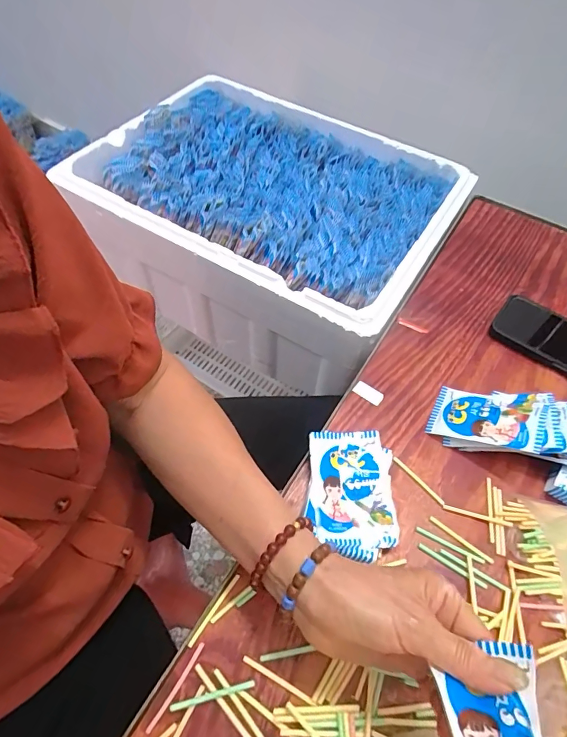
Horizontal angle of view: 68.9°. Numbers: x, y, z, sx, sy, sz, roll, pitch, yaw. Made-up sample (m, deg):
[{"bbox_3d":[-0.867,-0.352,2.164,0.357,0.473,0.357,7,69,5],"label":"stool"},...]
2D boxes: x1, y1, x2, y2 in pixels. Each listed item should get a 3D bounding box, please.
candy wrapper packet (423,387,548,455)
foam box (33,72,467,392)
[{"bbox_3d":[0.207,0.050,0.423,0.104,0.013,0.062,9,50,35],"label":"candy wrapper packet"},{"bbox_3d":[-0.017,-0.255,0.729,0.542,0.190,0.413,30,59,15],"label":"foam box"}]

